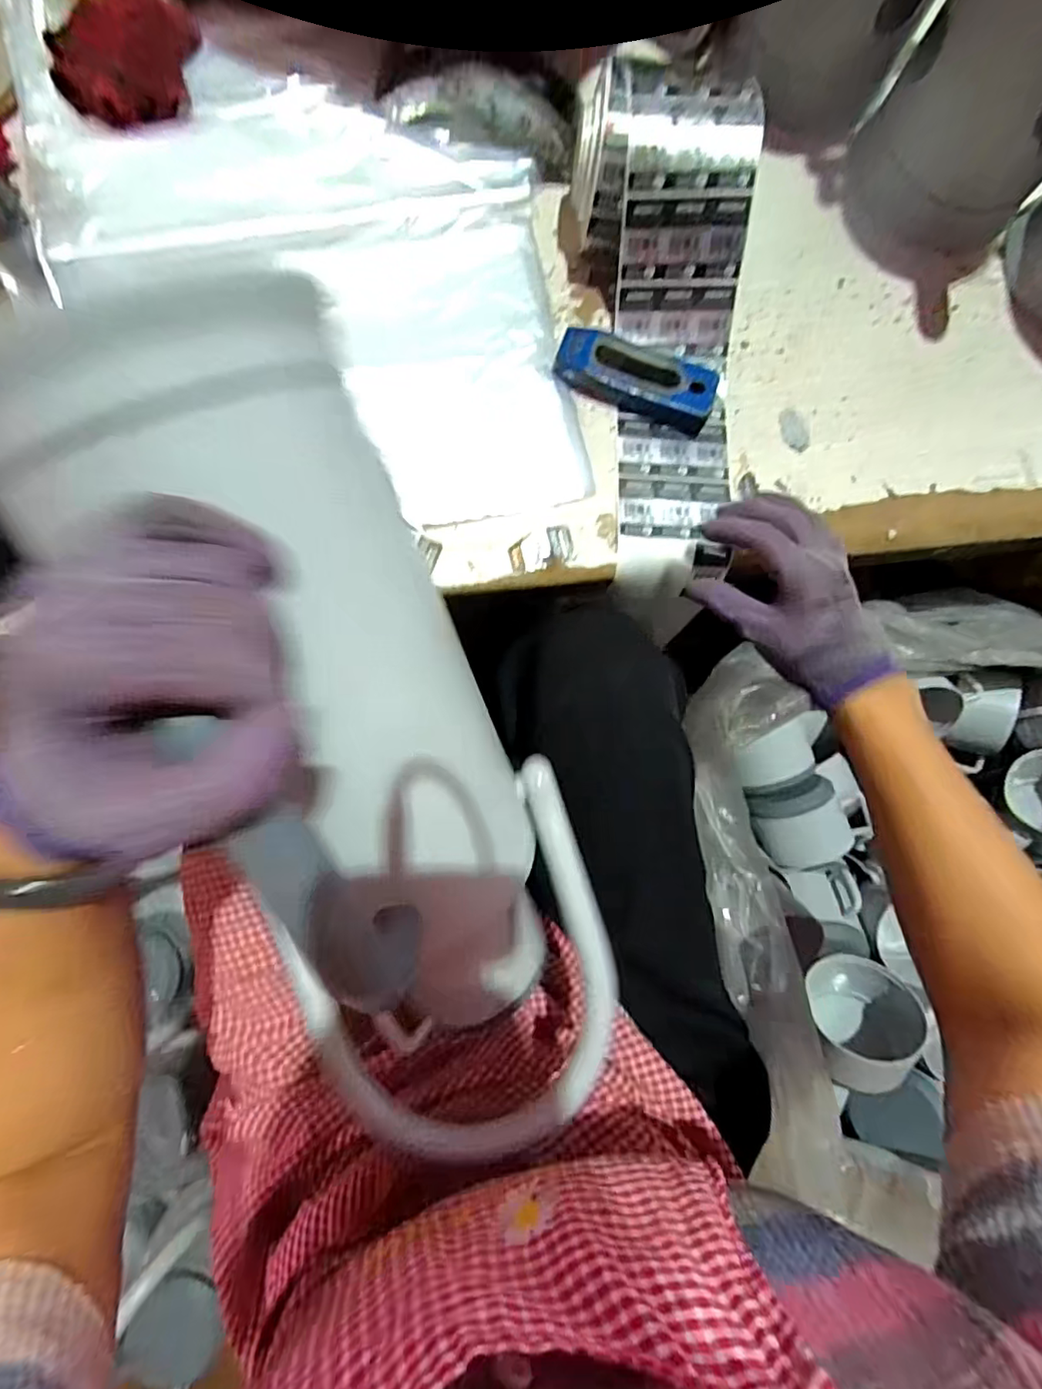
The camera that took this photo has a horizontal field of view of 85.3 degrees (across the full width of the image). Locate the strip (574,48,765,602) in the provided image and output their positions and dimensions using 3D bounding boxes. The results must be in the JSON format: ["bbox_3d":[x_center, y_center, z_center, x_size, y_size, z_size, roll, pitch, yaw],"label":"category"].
[{"bbox_3d":[0.122,-0.283,0.469,0.128,0.073,0.388,-4,95,-8],"label":"strip"}]

